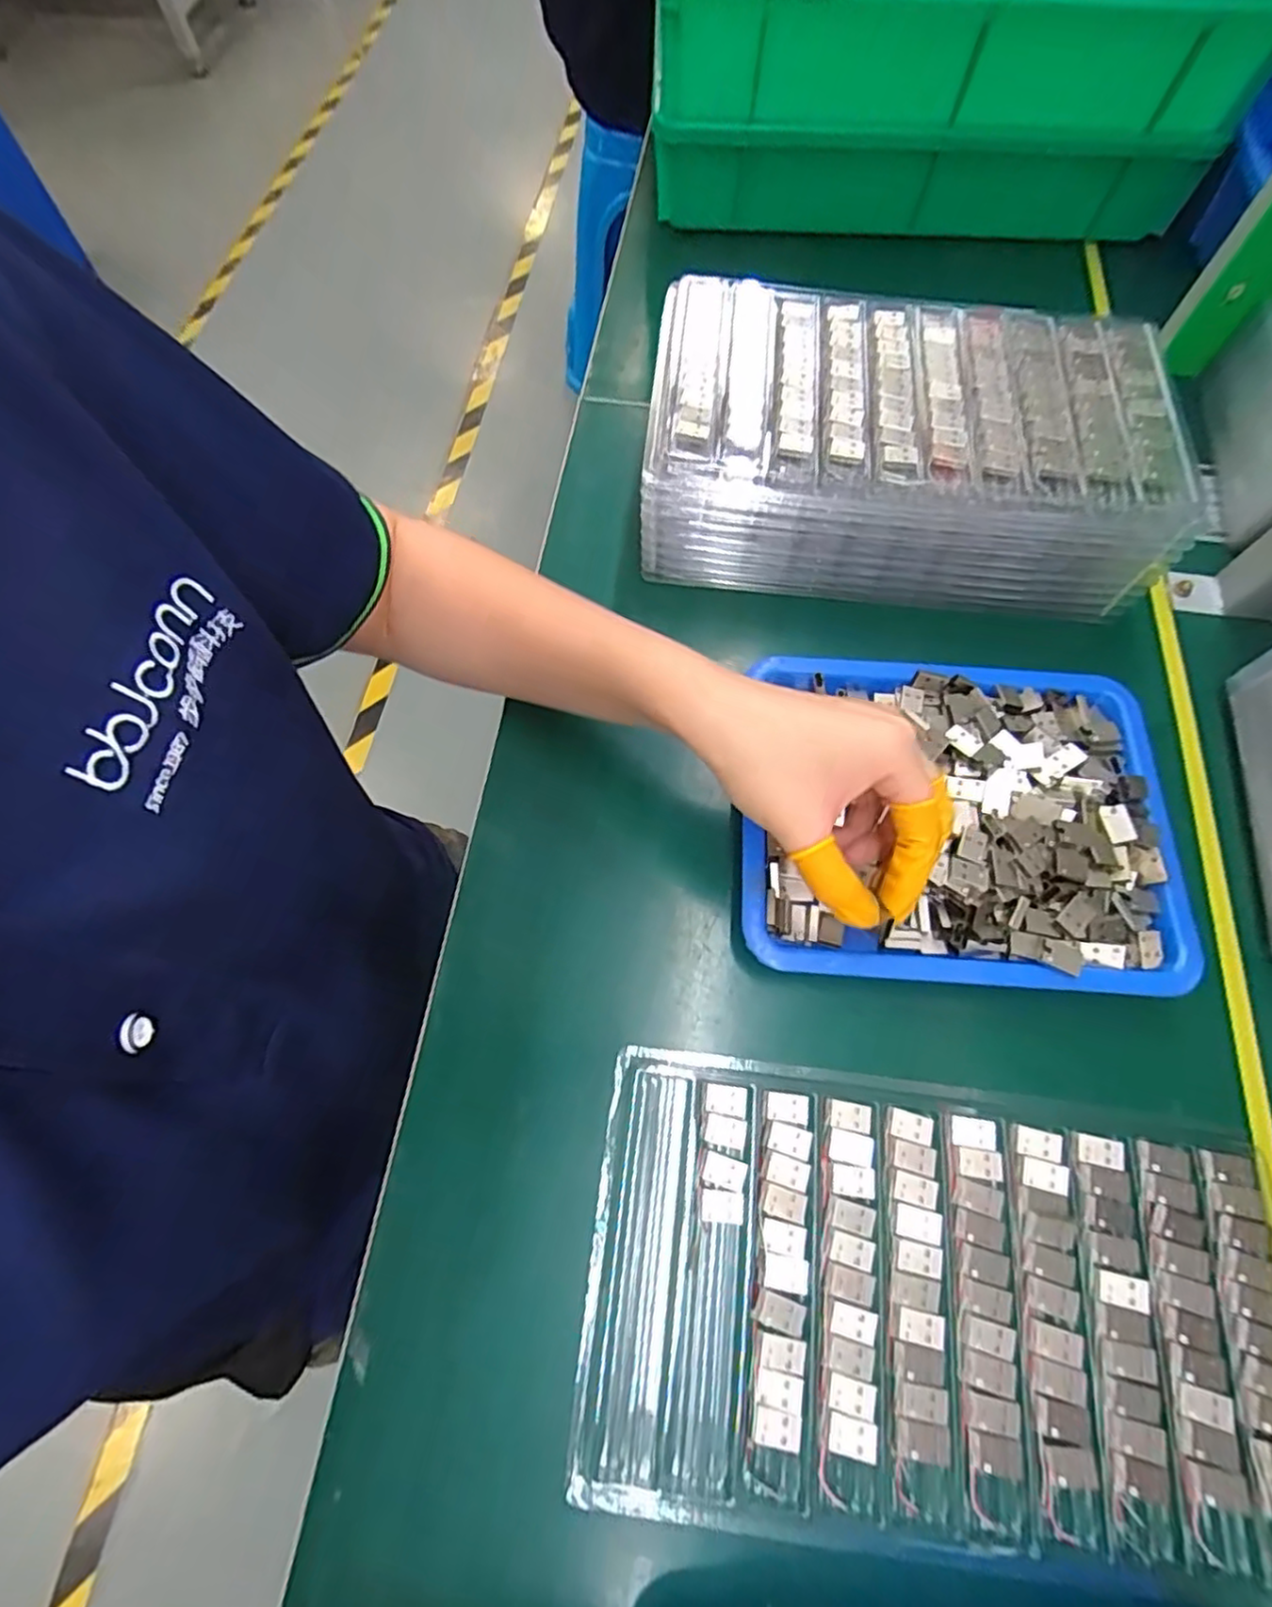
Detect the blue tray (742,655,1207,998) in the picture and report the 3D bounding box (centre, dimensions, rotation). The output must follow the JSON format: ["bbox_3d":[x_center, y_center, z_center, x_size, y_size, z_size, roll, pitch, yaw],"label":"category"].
[{"bbox_3d":[0.165,0.006,0.345,0.218,0.033,0.172,4,67,2],"label":"blue tray"}]

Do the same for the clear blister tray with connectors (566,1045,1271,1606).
[{"bbox_3d":[0.124,0.205,0.278,0.282,0.008,0.161,6,67,3],"label":"clear blister tray with connectors"}]

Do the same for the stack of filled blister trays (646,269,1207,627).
[{"bbox_3d":[0.156,-0.219,0.410,0.291,0.083,0.168,6,67,3],"label":"stack of filled blister trays"}]

